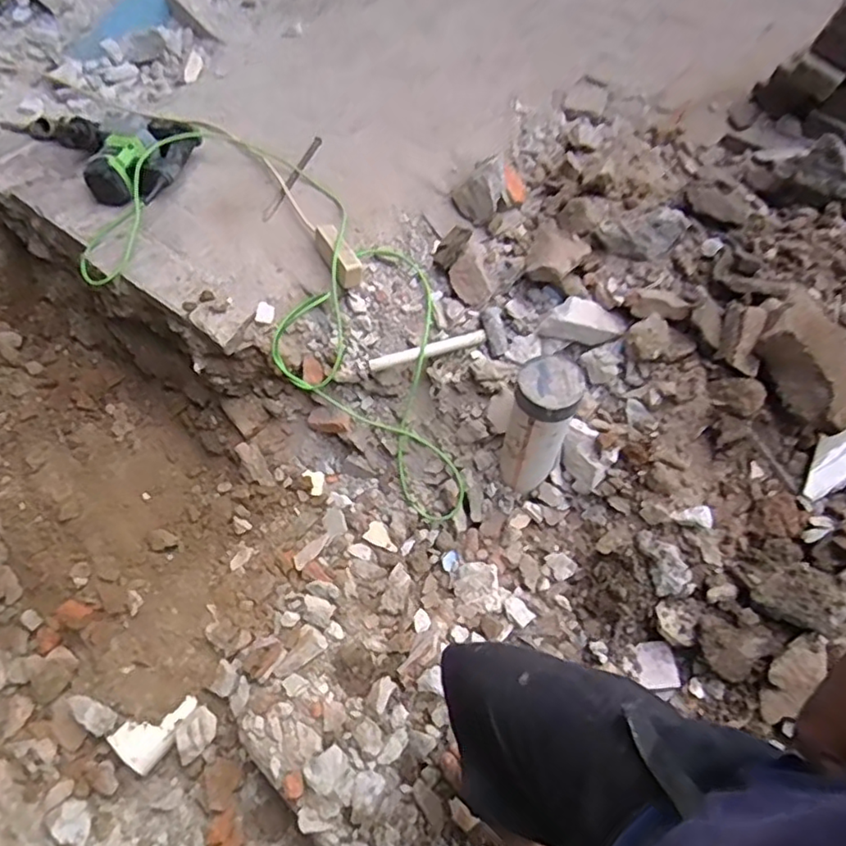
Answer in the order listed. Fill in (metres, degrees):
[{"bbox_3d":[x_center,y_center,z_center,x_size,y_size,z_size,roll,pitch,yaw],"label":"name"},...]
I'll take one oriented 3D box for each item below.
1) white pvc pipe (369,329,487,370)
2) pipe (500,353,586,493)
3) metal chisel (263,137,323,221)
[{"bbox_3d":[0.008,-0.155,1.332,0.255,0.022,0.027,-13,56,10],"label":"white pvc pipe"},{"bbox_3d":[0.229,0.012,1.237,0.114,0.320,0.115,0,57,0],"label":"pipe"},{"bbox_3d":[-0.317,-0.608,1.531,0.024,0.016,0.311,16,58,11],"label":"metal chisel"}]

